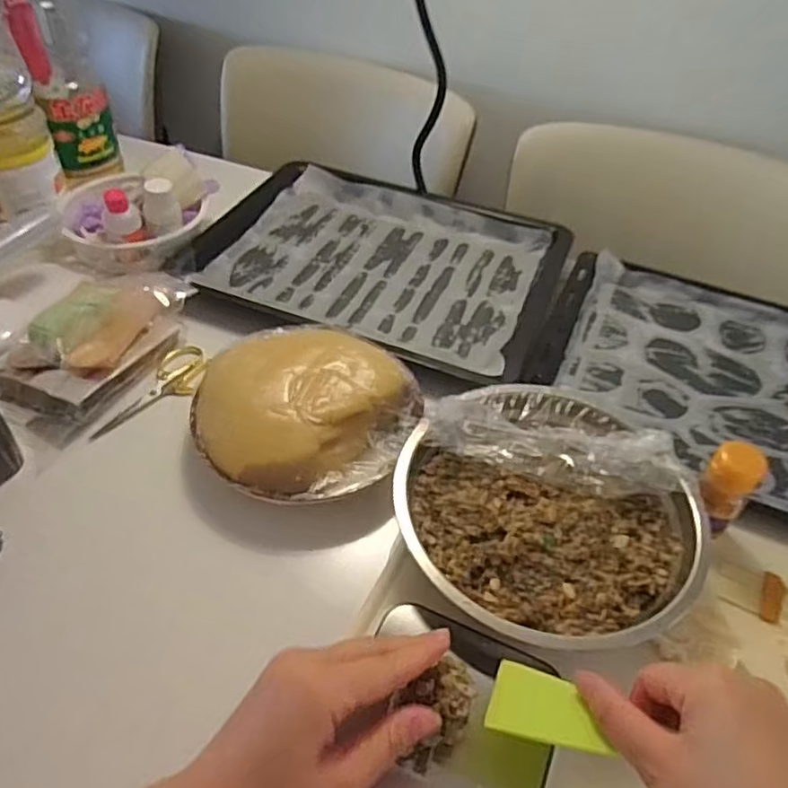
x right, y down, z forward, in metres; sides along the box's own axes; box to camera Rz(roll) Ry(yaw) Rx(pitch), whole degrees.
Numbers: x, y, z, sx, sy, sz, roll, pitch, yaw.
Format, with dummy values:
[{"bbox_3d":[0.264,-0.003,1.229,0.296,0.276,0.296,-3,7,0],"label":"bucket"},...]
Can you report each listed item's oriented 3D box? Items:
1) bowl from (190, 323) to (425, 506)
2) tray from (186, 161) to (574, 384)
[{"bbox_3d":[-0.075,0.016,0.546,0.171,0.066,0.175,2,47,-2],"label":"bowl"},{"bbox_3d":[-0.009,-0.156,0.737,0.379,0.034,0.299,18,48,13],"label":"tray"}]

